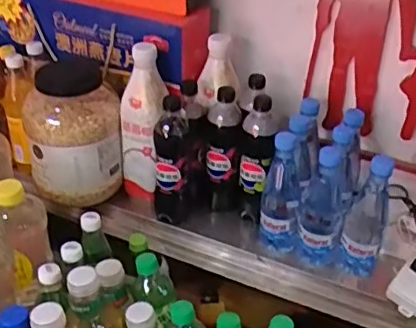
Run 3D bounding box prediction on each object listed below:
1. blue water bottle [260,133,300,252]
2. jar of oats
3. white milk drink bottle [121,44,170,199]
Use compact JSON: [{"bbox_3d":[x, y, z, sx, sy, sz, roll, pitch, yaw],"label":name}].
[{"bbox_3d":[0.121,0.047,1.003,0.055,0.220,0.061,9,32,8],"label":"blue water bottle"},{"bbox_3d":[-0.249,-0.064,1.104,0.156,0.251,0.161,3,31,-2],"label":"jar of oats"},{"bbox_3d":[-0.113,-0.052,1.043,0.071,0.309,0.079,-2,32,-8],"label":"white milk drink bottle"}]

